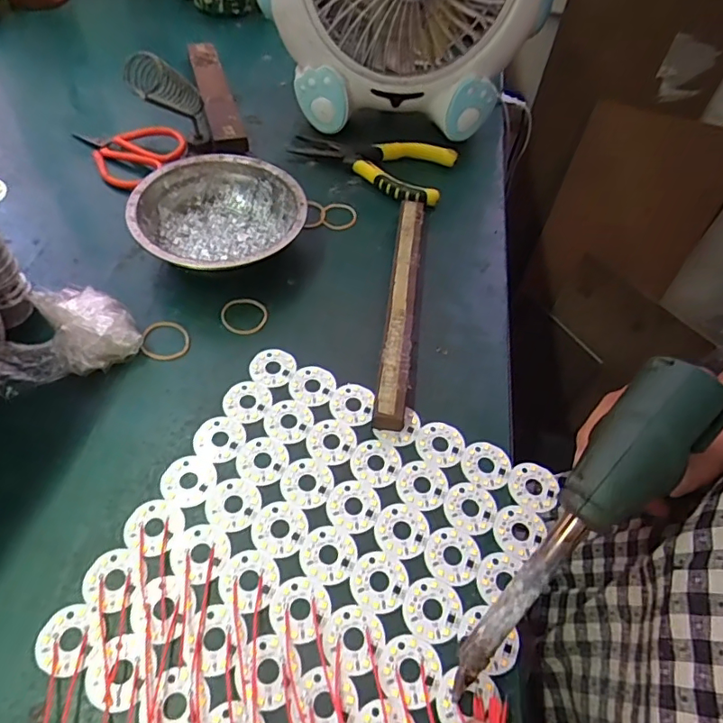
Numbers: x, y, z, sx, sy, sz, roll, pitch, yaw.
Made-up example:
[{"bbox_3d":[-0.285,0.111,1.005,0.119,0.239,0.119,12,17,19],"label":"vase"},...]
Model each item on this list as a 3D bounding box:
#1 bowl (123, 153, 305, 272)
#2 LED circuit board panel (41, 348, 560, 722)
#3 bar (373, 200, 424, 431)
[{"bbox_3d":[-0.109,-0.107,0.408,0.121,0.044,0.123,3,54,-4],"label":"bowl"},{"bbox_3d":[-0.021,0.105,0.285,0.201,0.006,0.208,22,55,14],"label":"LED circuit board panel"},{"bbox_3d":[0.030,-0.047,0.387,0.019,0.019,0.207,8,54,0],"label":"bar"}]

